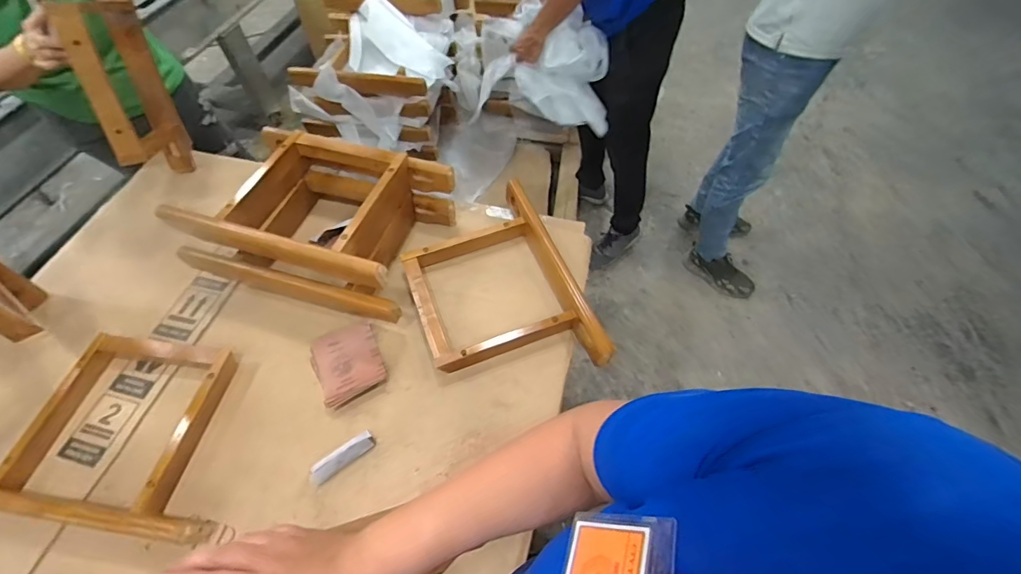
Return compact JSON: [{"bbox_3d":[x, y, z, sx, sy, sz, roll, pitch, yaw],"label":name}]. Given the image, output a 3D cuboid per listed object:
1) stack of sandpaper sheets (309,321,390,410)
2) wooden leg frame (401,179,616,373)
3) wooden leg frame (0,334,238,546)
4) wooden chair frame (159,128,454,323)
[{"bbox_3d":[-0.324,0.147,0.903,0.126,0.015,0.155,-23,59,-13],"label":"stack of sandpaper sheets"},{"bbox_3d":[-0.027,0.003,0.954,0.341,0.090,0.465,-20,58,-11],"label":"wooden leg frame"},{"bbox_3d":[-0.700,0.245,0.822,0.465,0.069,0.327,7,57,6],"label":"wooden leg frame"},{"bbox_3d":[-0.402,-0.143,0.989,0.475,0.187,0.352,14,58,10],"label":"wooden chair frame"}]

